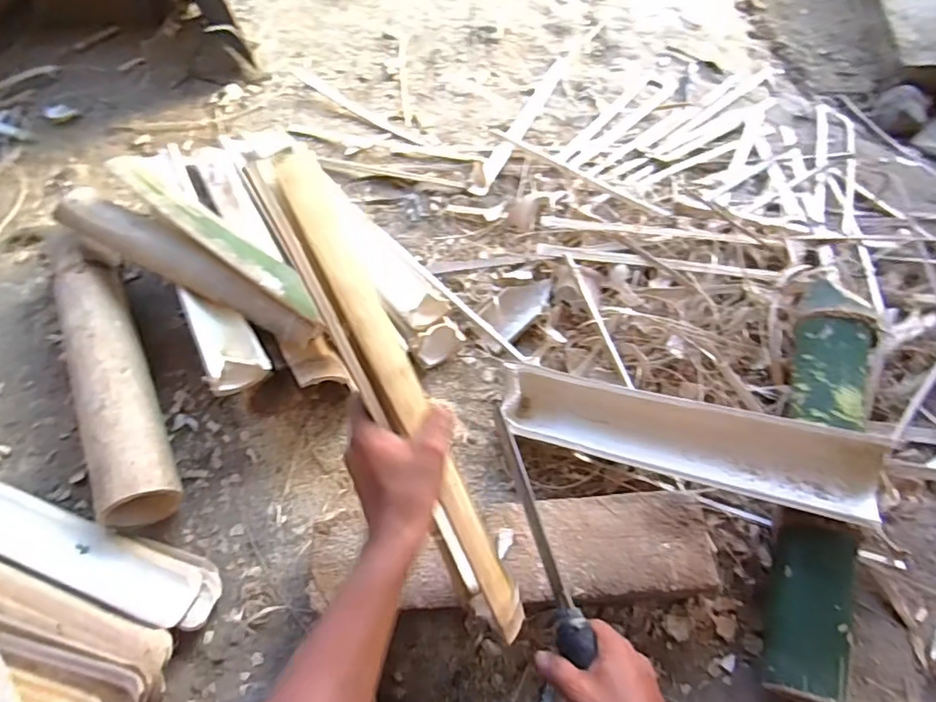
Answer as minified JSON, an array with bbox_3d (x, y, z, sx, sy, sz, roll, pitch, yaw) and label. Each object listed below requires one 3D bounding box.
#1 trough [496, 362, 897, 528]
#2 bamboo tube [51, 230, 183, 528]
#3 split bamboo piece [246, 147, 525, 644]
[{"bbox_3d":[0.253,0.103,0.701,0.427,0.053,0.098,12,61,23],"label":"trough"},{"bbox_3d":[-0.511,0.023,0.816,0.092,0.100,0.476,-26,62,-11],"label":"bamboo tube"},{"bbox_3d":[-0.049,0.054,0.468,0.044,0.048,0.433,-26,106,-12],"label":"split bamboo piece"}]

